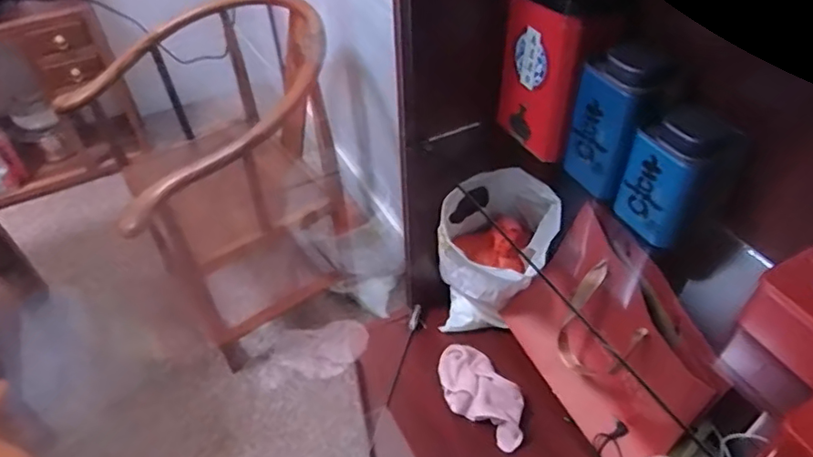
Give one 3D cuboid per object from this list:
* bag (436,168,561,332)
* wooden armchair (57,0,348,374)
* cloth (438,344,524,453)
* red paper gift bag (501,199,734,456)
[{"bbox_3d":[0.130,0.043,0.835,0.156,0.240,0.142,10,46,13],"label":"bag"},{"bbox_3d":[-0.434,-0.126,1.482,0.545,0.752,0.553,-25,49,-18],"label":"wooden armchair"},{"bbox_3d":[0.107,0.238,0.818,0.086,0.028,0.166,-26,49,-19],"label":"cloth"},{"bbox_3d":[0.255,0.136,0.730,0.108,0.248,0.289,-21,47,-17],"label":"red paper gift bag"}]

